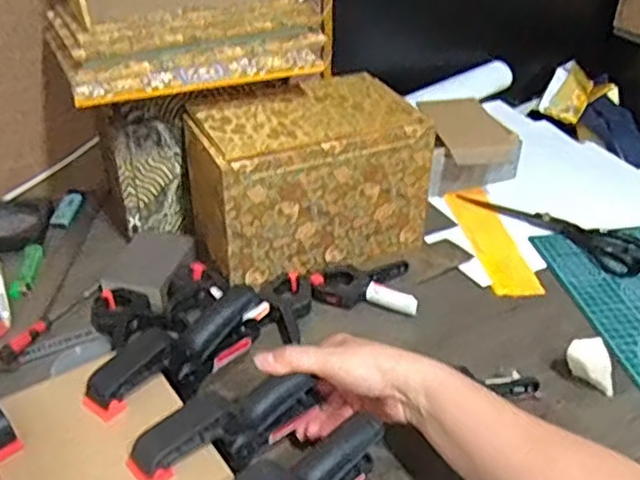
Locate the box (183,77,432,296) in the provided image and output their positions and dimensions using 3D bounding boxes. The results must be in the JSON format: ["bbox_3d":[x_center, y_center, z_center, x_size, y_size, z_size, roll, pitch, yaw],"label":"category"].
[{"bbox_3d":[-0.014,-0.069,0.753,0.233,0.169,0.133,-16,38,-23],"label":"box"}]

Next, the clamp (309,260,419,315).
[{"bbox_3d":[0.046,0.047,0.723,0.107,0.017,0.076,3,35,1],"label":"clamp"}]

